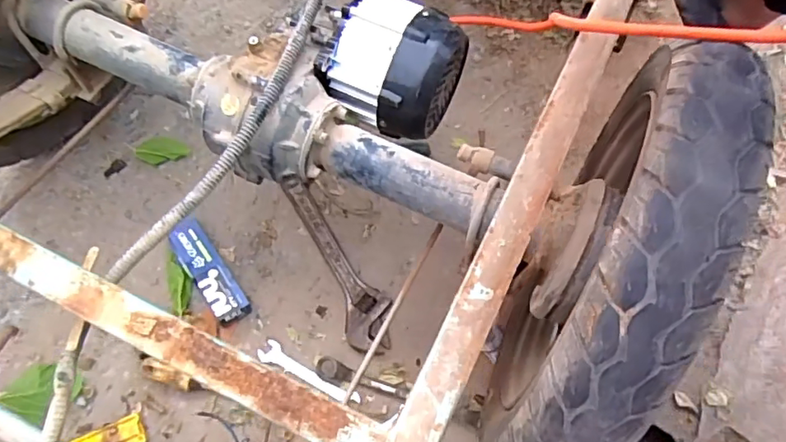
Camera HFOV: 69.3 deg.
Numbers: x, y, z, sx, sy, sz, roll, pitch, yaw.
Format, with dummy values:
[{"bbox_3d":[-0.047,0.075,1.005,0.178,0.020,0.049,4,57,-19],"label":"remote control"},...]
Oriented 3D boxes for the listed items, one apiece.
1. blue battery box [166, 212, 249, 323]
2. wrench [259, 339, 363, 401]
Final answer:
[{"bbox_3d":[-0.242,0.064,0.744,0.042,0.036,0.159,-33,72,-13],"label":"blue battery box"},{"bbox_3d":[-0.105,0.190,0.706,0.135,0.008,0.027,28,70,10],"label":"wrench"}]

